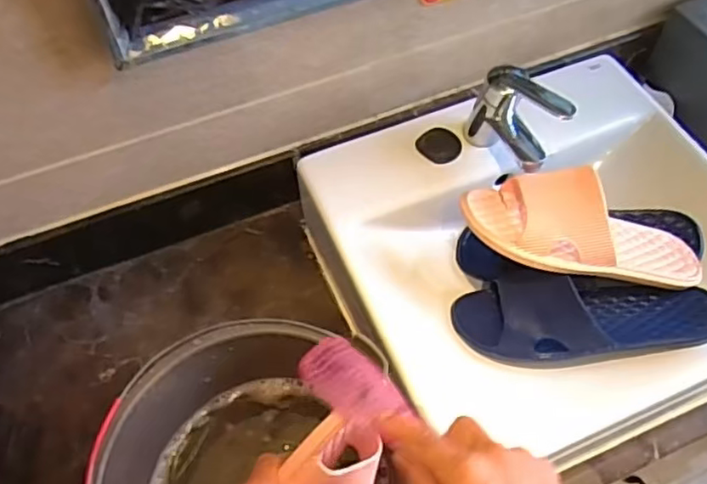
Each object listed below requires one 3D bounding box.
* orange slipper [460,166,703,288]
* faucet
[{"bbox_3d":[0.243,-0.015,0.634,0.255,0.075,0.096,15,58,-4],"label":"orange slipper"},{"bbox_3d":[0.177,-0.134,0.698,0.041,0.115,0.116,-28,60,-15],"label":"faucet"}]

